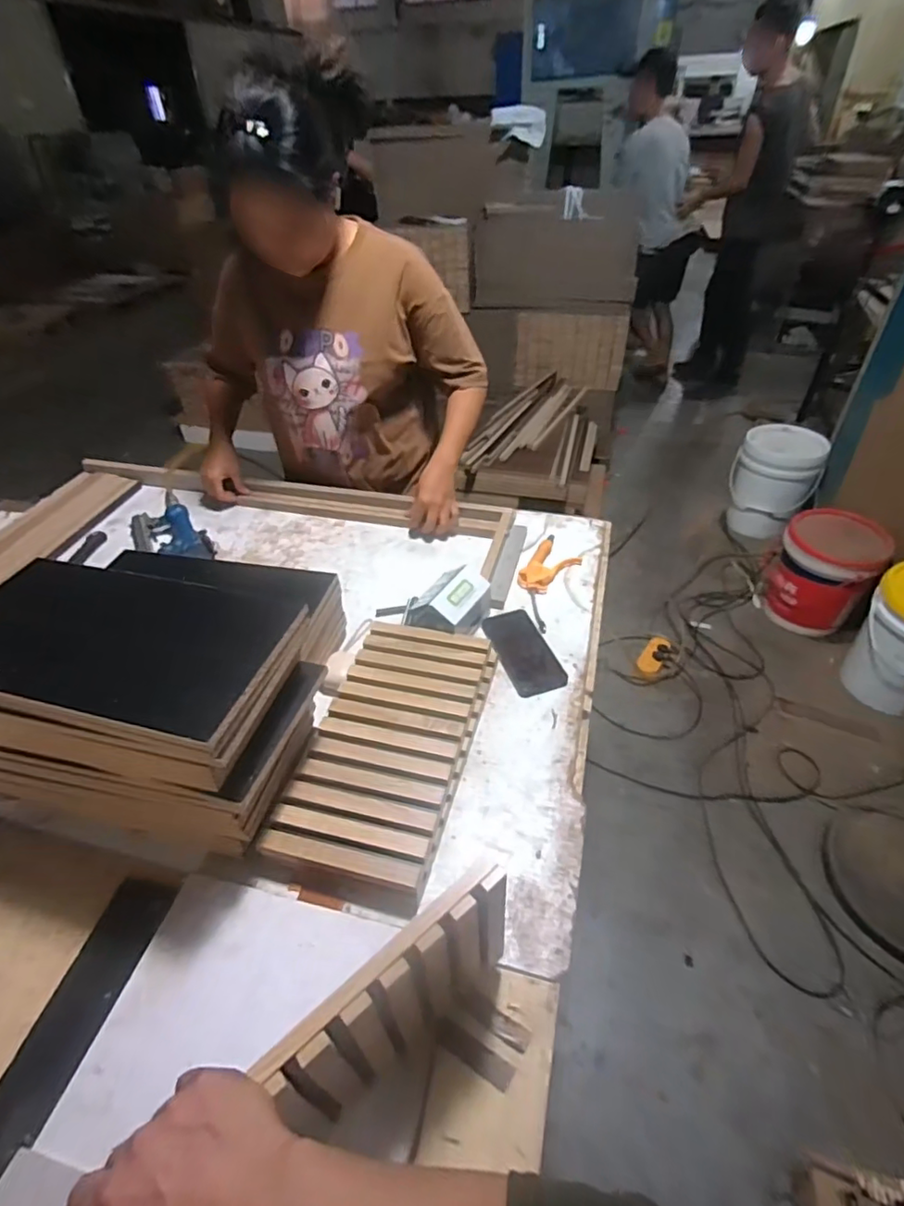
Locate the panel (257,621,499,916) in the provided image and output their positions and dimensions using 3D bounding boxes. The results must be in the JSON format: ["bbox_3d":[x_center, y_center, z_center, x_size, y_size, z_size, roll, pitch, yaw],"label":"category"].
[{"bbox_3d":[-0.076,0.177,0.732,0.191,0.040,0.368,10,43,13],"label":"panel"}]

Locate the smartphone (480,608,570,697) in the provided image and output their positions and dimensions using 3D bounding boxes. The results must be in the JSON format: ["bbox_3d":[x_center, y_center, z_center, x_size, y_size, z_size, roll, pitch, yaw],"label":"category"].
[{"bbox_3d":[0.109,0.073,0.880,0.077,0.012,0.171,-15,43,-14],"label":"smartphone"}]

